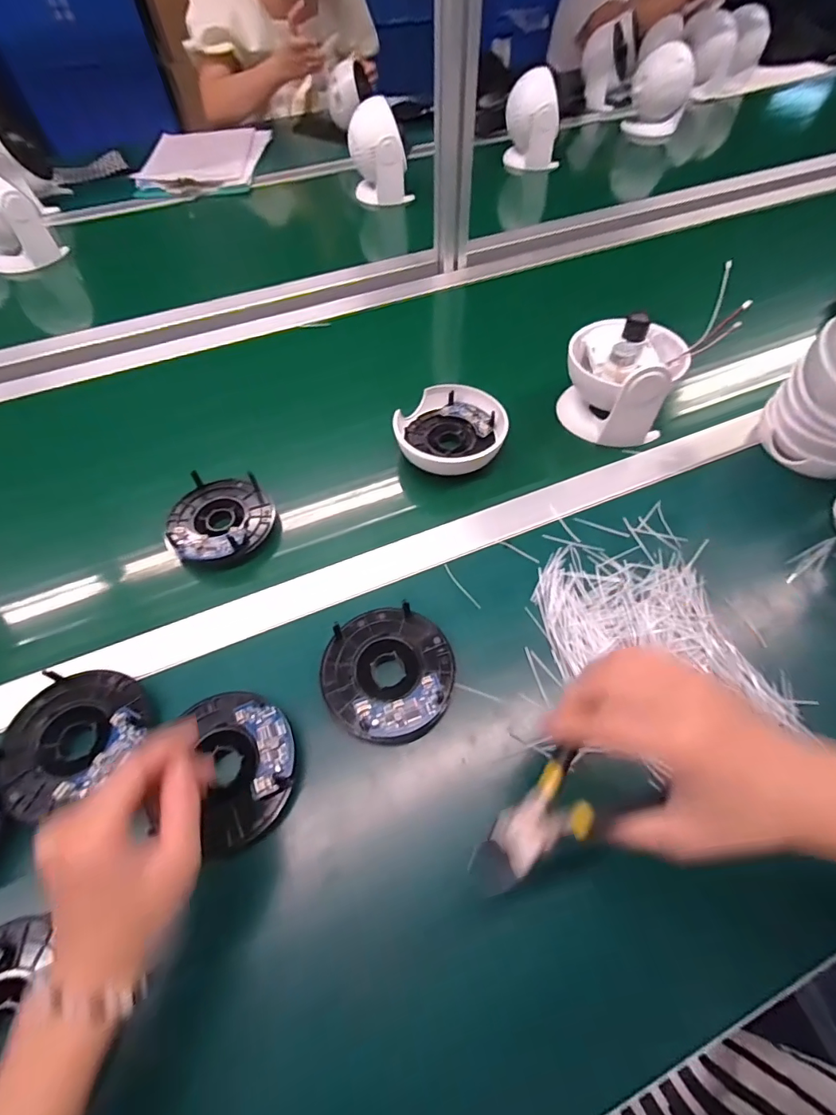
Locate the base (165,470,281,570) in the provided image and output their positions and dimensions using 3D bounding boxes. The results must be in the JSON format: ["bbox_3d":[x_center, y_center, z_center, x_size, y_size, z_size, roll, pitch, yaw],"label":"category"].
[{"bbox_3d":[-0.197,-0.040,0.462,0.098,0.032,0.119,-32,62,-17],"label":"base"}]

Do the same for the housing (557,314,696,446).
[{"bbox_3d":[0.217,-0.198,0.501,0.109,0.109,0.110,20,61,14],"label":"housing"}]

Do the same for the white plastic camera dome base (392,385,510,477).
[{"bbox_3d":[0.036,-0.135,0.501,0.107,0.032,0.115,-1,58,2],"label":"white plastic camera dome base"}]

